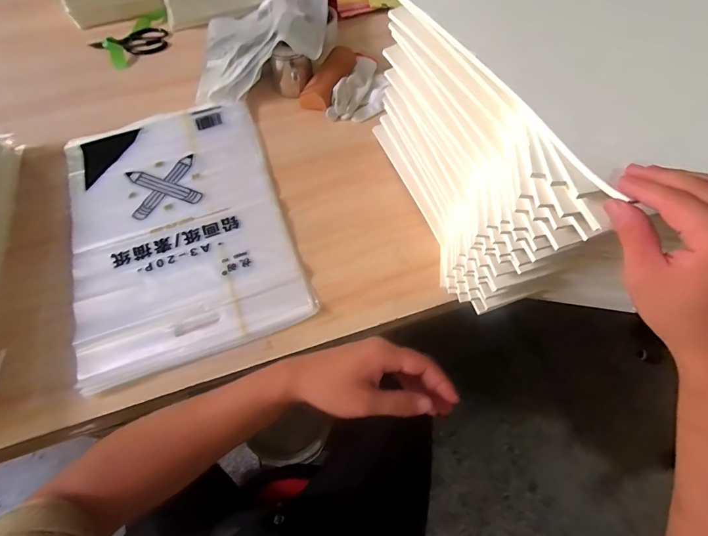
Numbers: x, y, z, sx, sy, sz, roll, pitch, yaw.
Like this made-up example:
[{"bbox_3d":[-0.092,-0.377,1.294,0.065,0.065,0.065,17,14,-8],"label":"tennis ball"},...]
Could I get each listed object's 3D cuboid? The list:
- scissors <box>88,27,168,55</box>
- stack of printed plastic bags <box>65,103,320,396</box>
[{"bbox_3d":[-0.503,-0.509,0.841,0.160,0.018,0.085,-26,64,-13],"label":"scissors"},{"bbox_3d":[-0.289,-0.087,0.609,0.325,0.020,0.473,-20,62,-9],"label":"stack of printed plastic bags"}]

